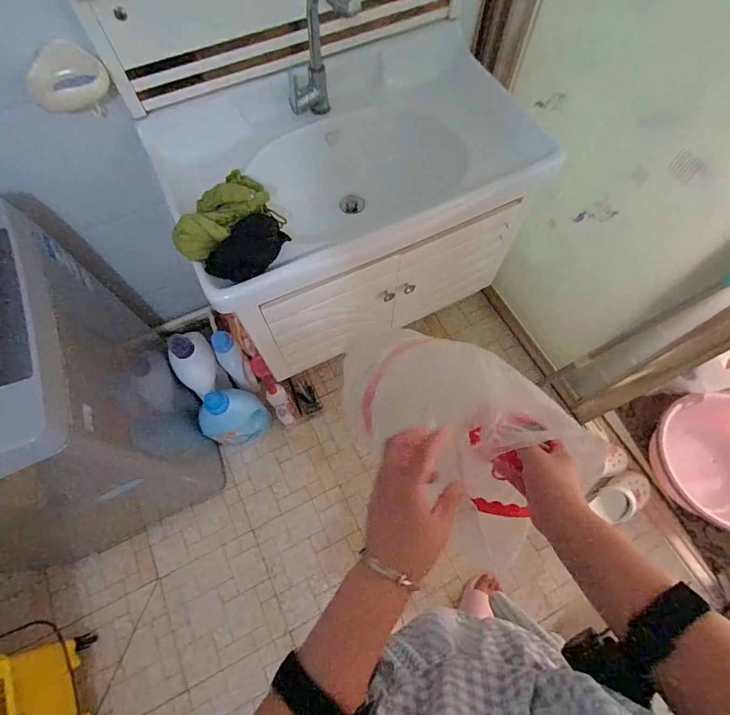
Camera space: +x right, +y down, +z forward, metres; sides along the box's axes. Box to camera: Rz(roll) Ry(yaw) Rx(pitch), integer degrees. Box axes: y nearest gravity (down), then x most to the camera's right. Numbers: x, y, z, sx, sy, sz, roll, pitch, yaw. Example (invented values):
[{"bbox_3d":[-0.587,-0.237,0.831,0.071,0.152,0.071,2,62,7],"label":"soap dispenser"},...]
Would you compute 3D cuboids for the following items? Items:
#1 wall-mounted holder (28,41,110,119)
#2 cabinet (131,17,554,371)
[{"bbox_3d":[-0.515,-0.478,0.707,0.126,0.102,0.035,-39,71,-15],"label":"wall-mounted holder"},{"bbox_3d":[-0.032,-0.384,1.054,0.778,0.496,0.472,-25,67,-10],"label":"cabinet"}]

